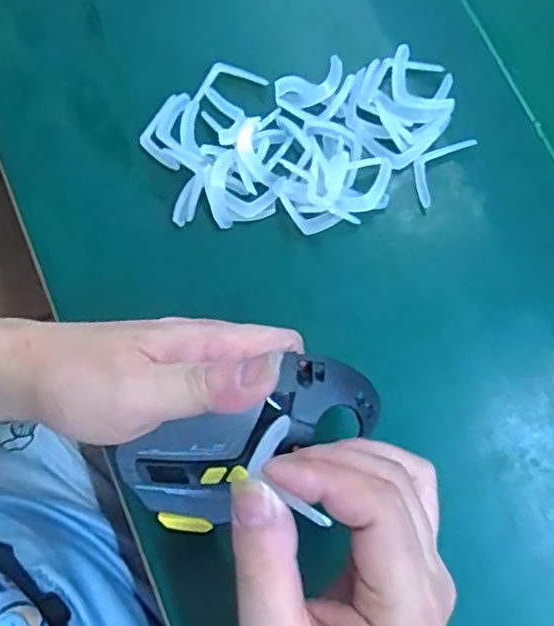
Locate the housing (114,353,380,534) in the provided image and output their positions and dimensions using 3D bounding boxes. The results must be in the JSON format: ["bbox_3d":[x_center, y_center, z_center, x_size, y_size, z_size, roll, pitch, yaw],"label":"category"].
[{"bbox_3d":[-0.012,0.058,0.276,0.116,0.031,0.047,-28,79,-1],"label":"housing"}]

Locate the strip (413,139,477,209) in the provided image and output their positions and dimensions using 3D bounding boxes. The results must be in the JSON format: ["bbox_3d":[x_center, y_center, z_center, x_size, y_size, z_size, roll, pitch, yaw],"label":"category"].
[{"bbox_3d":[0.092,-0.086,0.360,0.022,0.006,0.046,36,81,8],"label":"strip"}]

